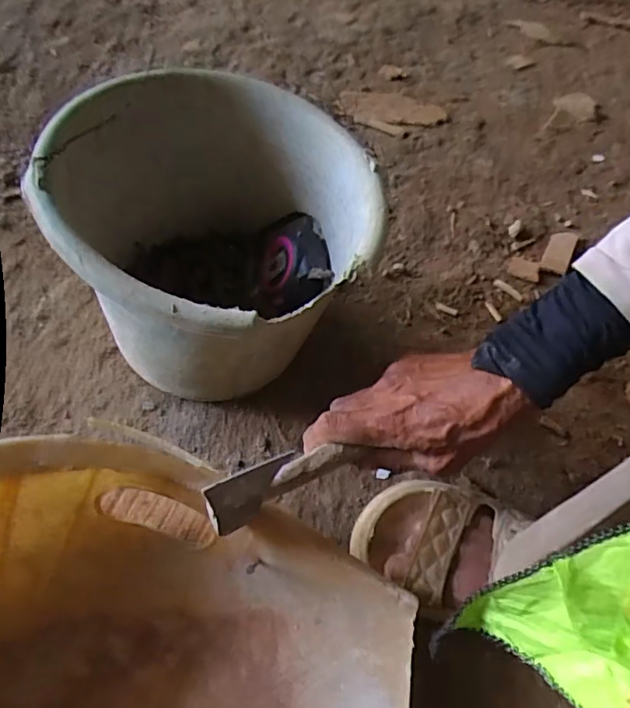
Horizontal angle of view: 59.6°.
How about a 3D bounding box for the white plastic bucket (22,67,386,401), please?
[{"bbox_3d":[-0.080,-0.090,0.487,0.252,0.184,0.269,2,55,-4],"label":"white plastic bucket"}]

